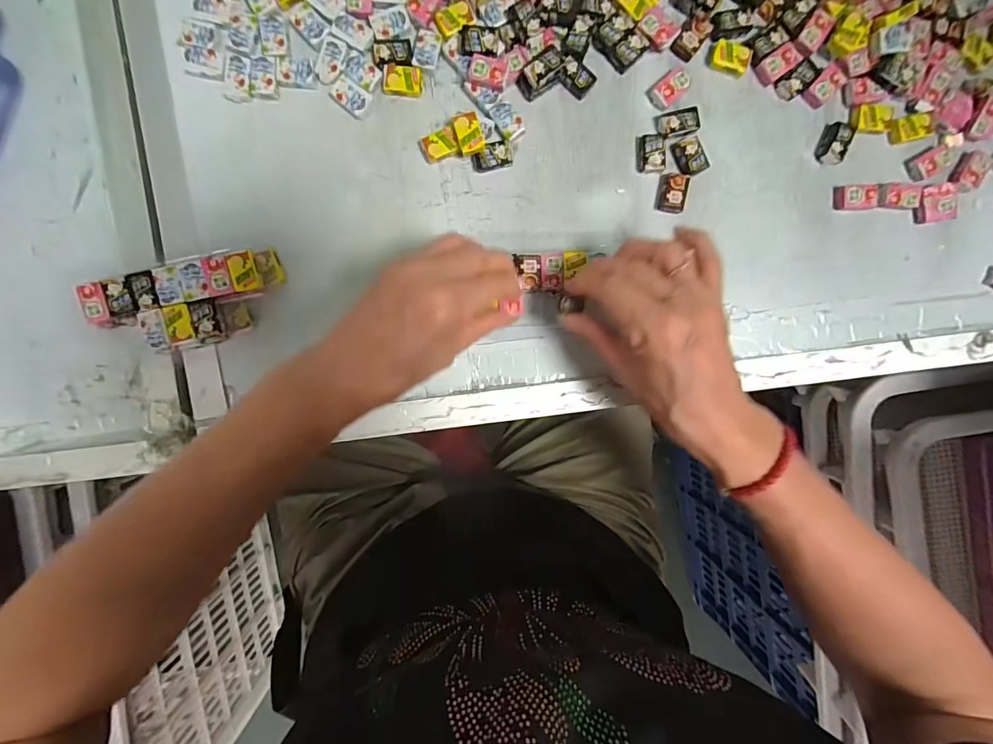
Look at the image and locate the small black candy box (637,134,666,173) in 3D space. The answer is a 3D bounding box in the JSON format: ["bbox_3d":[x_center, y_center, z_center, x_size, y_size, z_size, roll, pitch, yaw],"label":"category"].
[{"bbox_3d":[0.112,-0.157,0.320,0.020,0.008,0.026,-2,95,-1],"label":"small black candy box"}]

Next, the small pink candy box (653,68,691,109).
[{"bbox_3d":[0.126,-0.204,0.318,0.025,0.006,0.016,-39,95,2],"label":"small pink candy box"}]

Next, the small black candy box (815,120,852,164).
[{"bbox_3d":[0.247,-0.168,0.324,0.019,0.009,0.030,15,94,-2],"label":"small black candy box"}]

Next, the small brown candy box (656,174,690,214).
[{"bbox_3d":[0.128,-0.130,0.322,0.019,0.007,0.027,9,95,-2],"label":"small brown candy box"}]

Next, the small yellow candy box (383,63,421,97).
[{"bbox_3d":[-0.066,-0.204,0.310,0.026,0.004,0.019,3,95,-1],"label":"small yellow candy box"}]

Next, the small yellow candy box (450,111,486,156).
[{"bbox_3d":[-0.019,-0.165,0.306,0.018,0.004,0.027,-18,98,2],"label":"small yellow candy box"}]

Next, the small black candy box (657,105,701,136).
[{"bbox_3d":[0.130,-0.179,0.319,0.029,0.007,0.017,-9,95,0],"label":"small black candy box"}]

